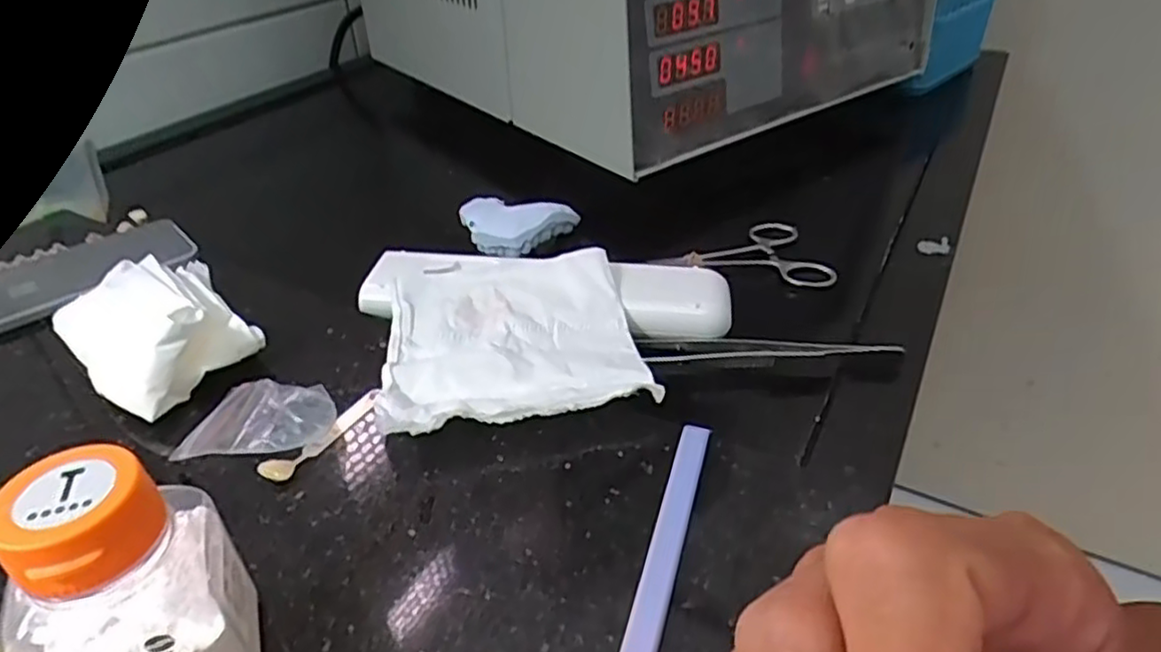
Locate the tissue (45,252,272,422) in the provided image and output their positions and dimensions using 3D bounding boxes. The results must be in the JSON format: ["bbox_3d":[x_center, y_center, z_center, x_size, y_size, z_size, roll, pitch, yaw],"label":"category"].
[{"bbox_3d":[-0.177,-0.003,0.293,0.089,0.033,0.060,29,46,35],"label":"tissue"}]

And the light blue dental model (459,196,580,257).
[{"bbox_3d":[-0.038,-0.059,0.409,0.065,0.019,0.040,6,37,10],"label":"light blue dental model"}]

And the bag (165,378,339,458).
[{"bbox_3d":[-0.118,0.035,0.255,0.052,0.016,0.027,-8,36,-8],"label":"bag"}]

